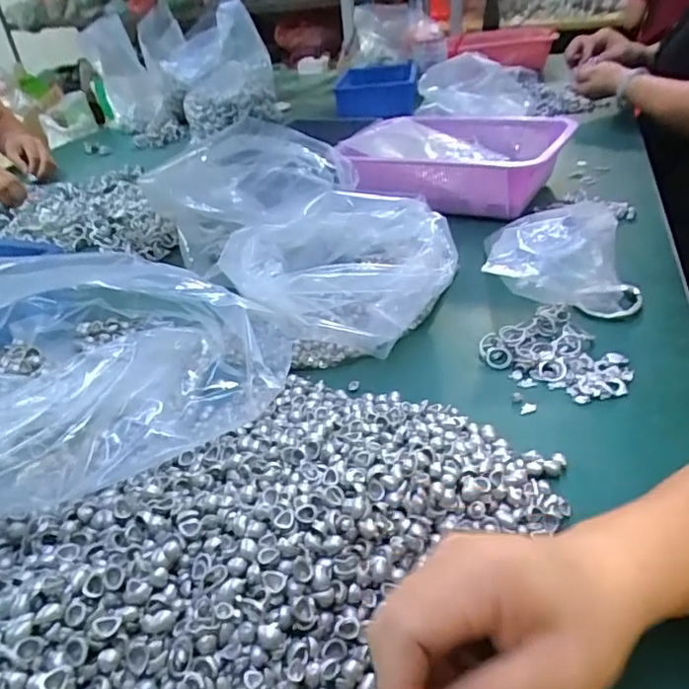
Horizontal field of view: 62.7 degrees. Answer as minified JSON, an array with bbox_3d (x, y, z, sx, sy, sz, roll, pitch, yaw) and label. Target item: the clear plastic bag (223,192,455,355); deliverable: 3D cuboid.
[{"bbox_3d":[0.007,-0.072,0.542,0.188,0.097,0.189,3,35,12],"label":"clear plastic bag"}]

